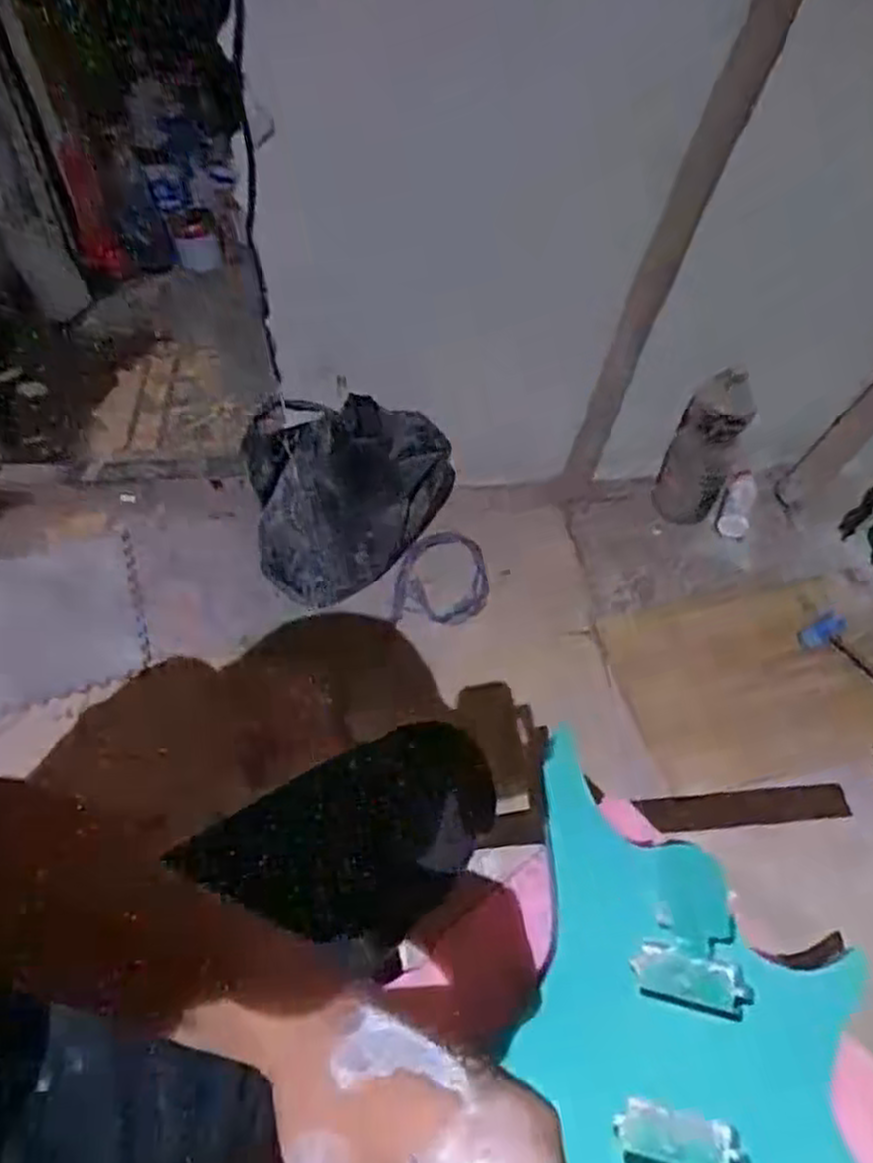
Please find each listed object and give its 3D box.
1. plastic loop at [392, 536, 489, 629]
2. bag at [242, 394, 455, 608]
[{"bbox_3d":[0.005,-0.003,1.307,0.155,0.149,0.027,-1,16,-1],"label":"plastic loop"},{"bbox_3d":[-0.137,-0.132,1.221,0.308,0.326,0.188,6,54,3],"label":"bag"}]

